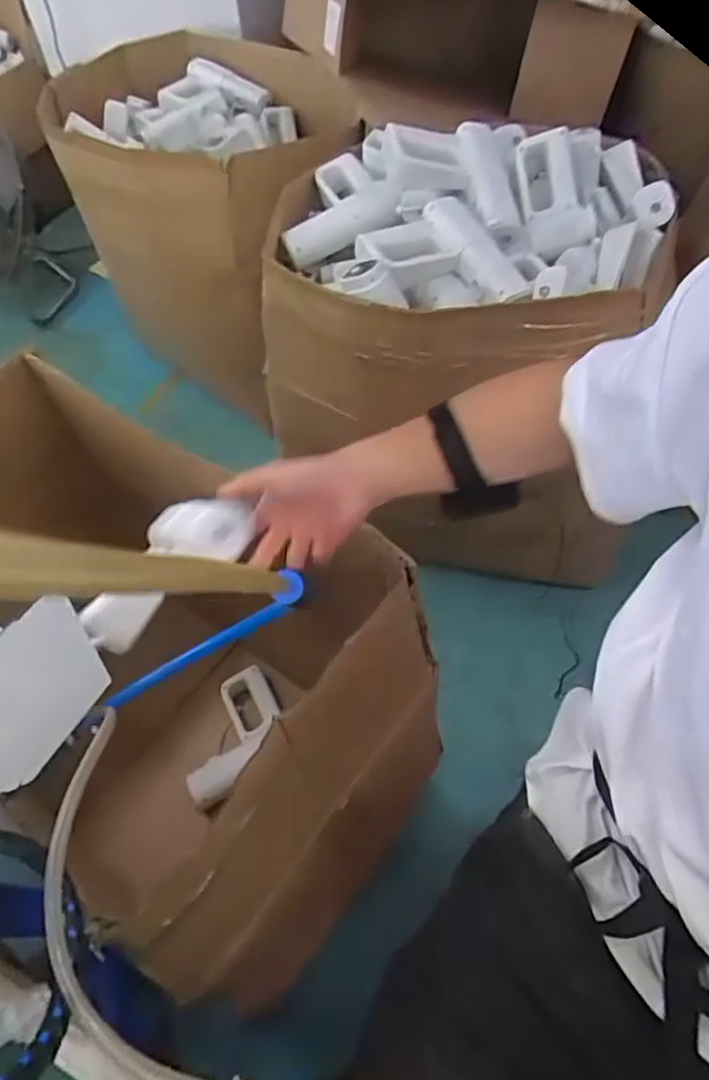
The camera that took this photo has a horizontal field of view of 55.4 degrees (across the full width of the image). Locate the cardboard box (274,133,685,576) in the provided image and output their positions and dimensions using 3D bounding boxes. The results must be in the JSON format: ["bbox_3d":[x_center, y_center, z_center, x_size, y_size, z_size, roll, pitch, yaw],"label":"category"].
[{"bbox_3d":[0.207,-0.351,1.320,0.663,0.703,0.571,1,53,4],"label":"cardboard box"}]

